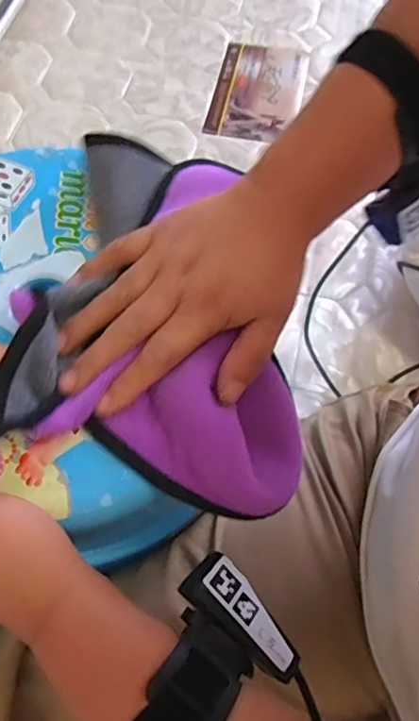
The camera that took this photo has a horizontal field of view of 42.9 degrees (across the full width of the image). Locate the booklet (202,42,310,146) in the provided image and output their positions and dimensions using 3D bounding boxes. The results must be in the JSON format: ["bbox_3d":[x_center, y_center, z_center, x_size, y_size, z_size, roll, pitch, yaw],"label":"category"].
[{"bbox_3d":[0.073,-0.398,0.780,0.127,0.005,0.202,11,64,6],"label":"booklet"}]

